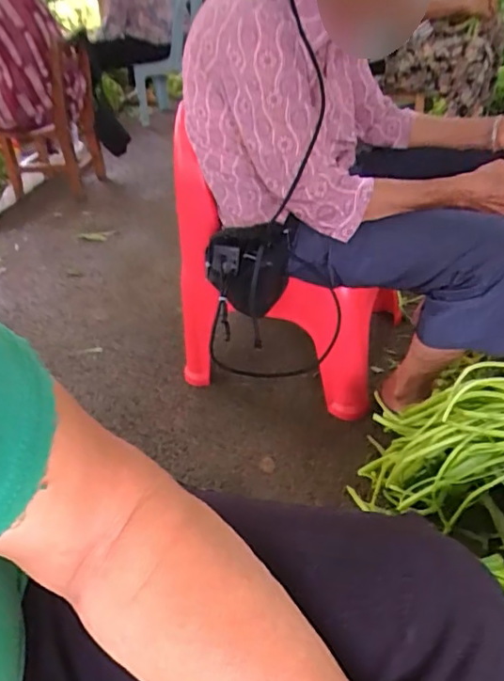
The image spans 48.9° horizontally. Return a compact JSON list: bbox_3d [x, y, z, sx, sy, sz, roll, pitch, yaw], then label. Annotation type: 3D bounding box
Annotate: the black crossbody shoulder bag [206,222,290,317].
[{"bbox_3d":[-0.007,-0.117,0.952,0.137,0.143,0.067,-9,36,-2],"label":"black crossbody shoulder bag"}]

